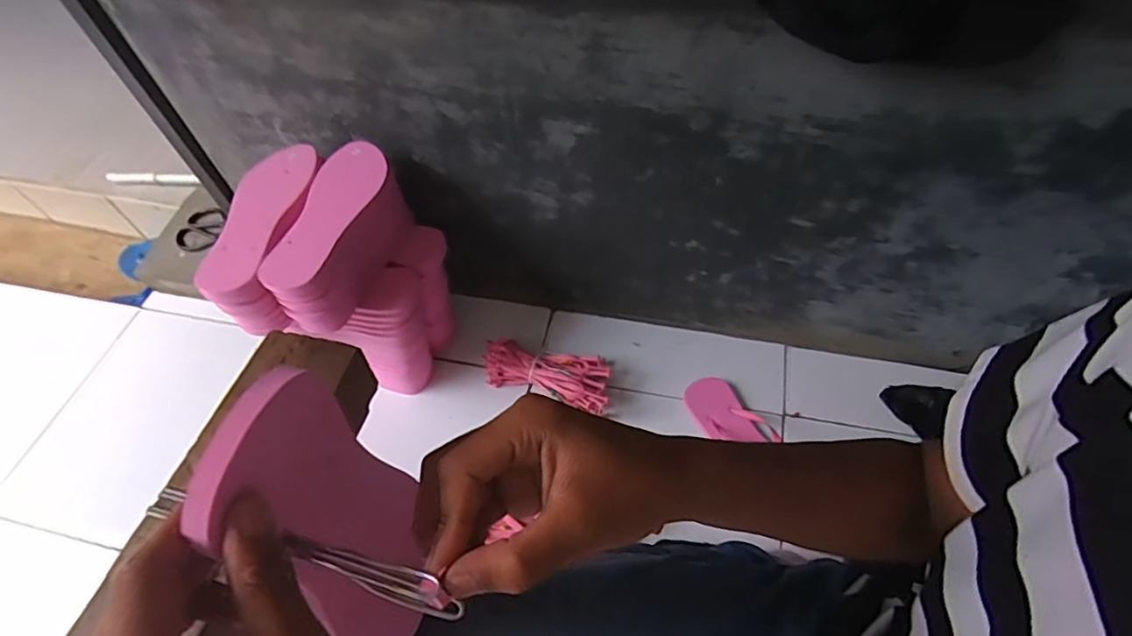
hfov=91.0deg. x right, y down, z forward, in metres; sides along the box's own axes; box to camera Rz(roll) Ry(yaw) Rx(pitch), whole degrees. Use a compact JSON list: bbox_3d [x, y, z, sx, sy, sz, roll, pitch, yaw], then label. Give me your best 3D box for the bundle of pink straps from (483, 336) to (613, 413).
[{"bbox_3d":[-0.026,0.083,0.858,0.207,0.056,0.091,17,58,16],"label":"bundle of pink straps"}]

